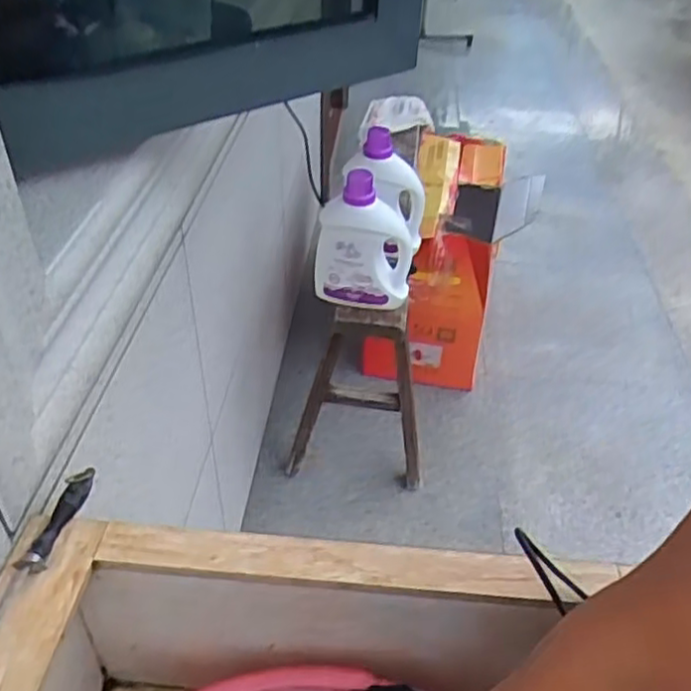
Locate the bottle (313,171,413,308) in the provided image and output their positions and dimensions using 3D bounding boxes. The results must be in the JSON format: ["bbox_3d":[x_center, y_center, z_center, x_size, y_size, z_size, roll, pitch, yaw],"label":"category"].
[{"bbox_3d":[0.037,-0.197,1.328,0.180,0.243,0.084,3,39,1],"label":"bottle"}]

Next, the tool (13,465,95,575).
[{"bbox_3d":[-0.235,0.144,0.580,0.023,0.025,0.098,10,40,9],"label":"tool"}]

